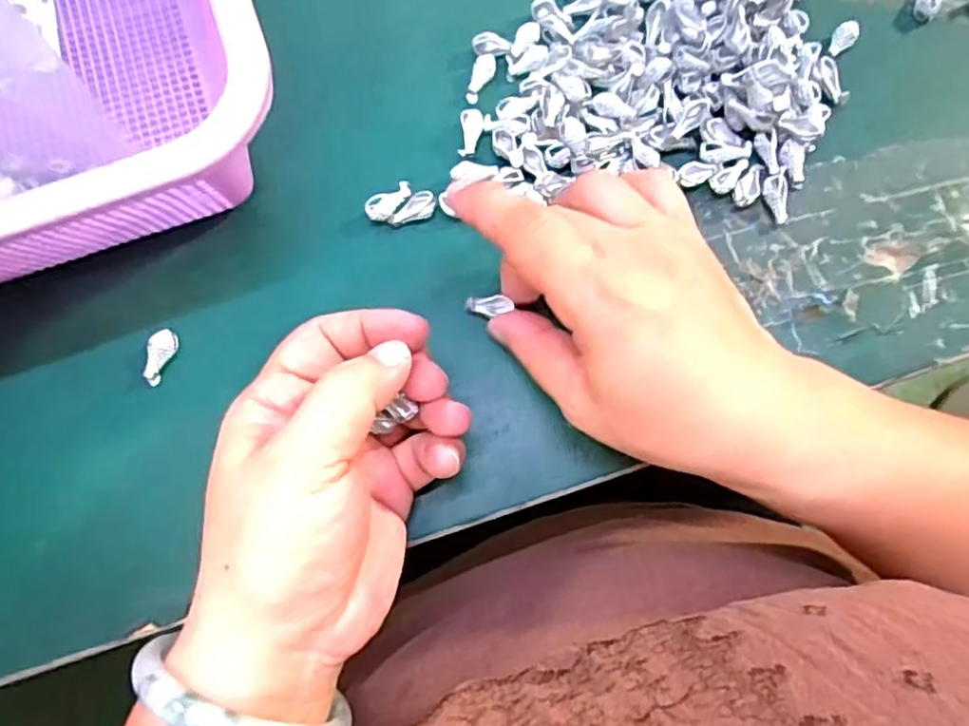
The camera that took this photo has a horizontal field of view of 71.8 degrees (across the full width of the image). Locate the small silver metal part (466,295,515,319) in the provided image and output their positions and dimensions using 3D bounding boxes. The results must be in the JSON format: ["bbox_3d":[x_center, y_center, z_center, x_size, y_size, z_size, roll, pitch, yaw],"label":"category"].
[{"bbox_3d":[0.002,-0.024,0.275,0.020,0.006,0.008,-4,76,2],"label":"small silver metal part"}]

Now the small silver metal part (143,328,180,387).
[{"bbox_3d":[-0.133,-0.003,0.274,0.008,0.009,0.023,20,78,6],"label":"small silver metal part"}]

